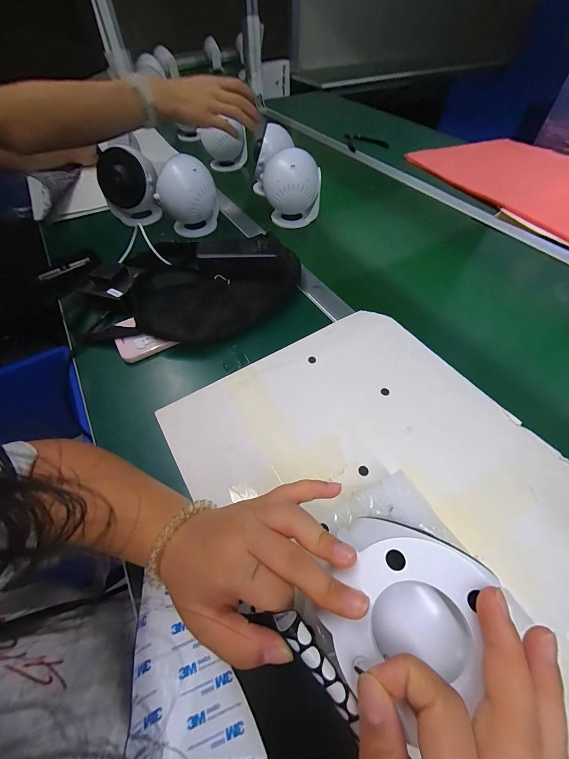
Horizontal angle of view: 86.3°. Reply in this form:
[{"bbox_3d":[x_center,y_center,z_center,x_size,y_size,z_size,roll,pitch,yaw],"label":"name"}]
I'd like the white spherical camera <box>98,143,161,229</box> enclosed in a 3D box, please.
[{"bbox_3d":[-0.309,-0.385,0.610,0.101,0.128,0.097,-25,58,-18],"label":"white spherical camera"}]

